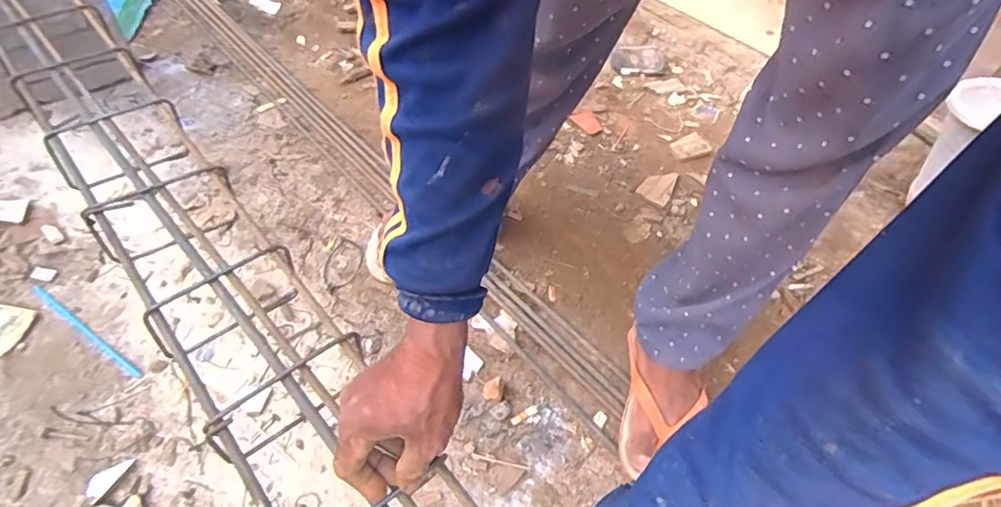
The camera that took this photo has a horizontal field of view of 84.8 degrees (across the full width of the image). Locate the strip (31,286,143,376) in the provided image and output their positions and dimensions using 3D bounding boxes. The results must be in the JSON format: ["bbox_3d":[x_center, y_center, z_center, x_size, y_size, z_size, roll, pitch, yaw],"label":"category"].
[{"bbox_3d":[-0.545,0.100,0.718,0.218,0.005,0.010,30,55,17],"label":"strip"}]

